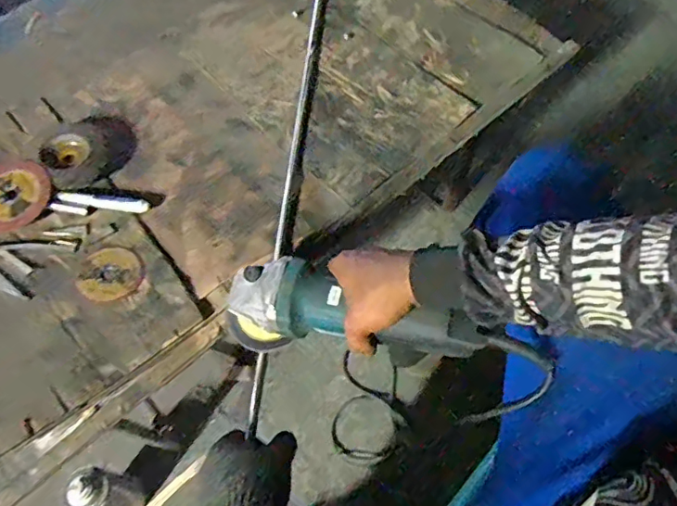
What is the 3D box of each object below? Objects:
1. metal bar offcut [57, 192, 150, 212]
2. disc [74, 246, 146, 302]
[{"bbox_3d":[-0.283,-0.062,0.651,0.101,0.020,0.021,-1,60,-1],"label":"metal bar offcut"},{"bbox_3d":[-0.258,0.024,0.611,0.070,0.009,0.067,0,60,-1],"label":"disc"}]

